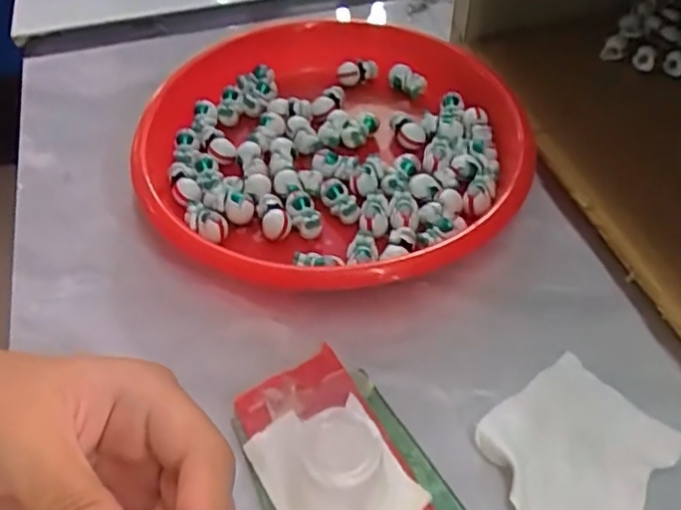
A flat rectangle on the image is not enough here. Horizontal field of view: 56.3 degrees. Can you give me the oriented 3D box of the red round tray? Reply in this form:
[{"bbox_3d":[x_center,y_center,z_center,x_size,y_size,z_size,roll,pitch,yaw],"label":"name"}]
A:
[{"bbox_3d":[-0.005,-0.062,0.337,0.199,0.029,0.191,-1,49,1],"label":"red round tray"}]

